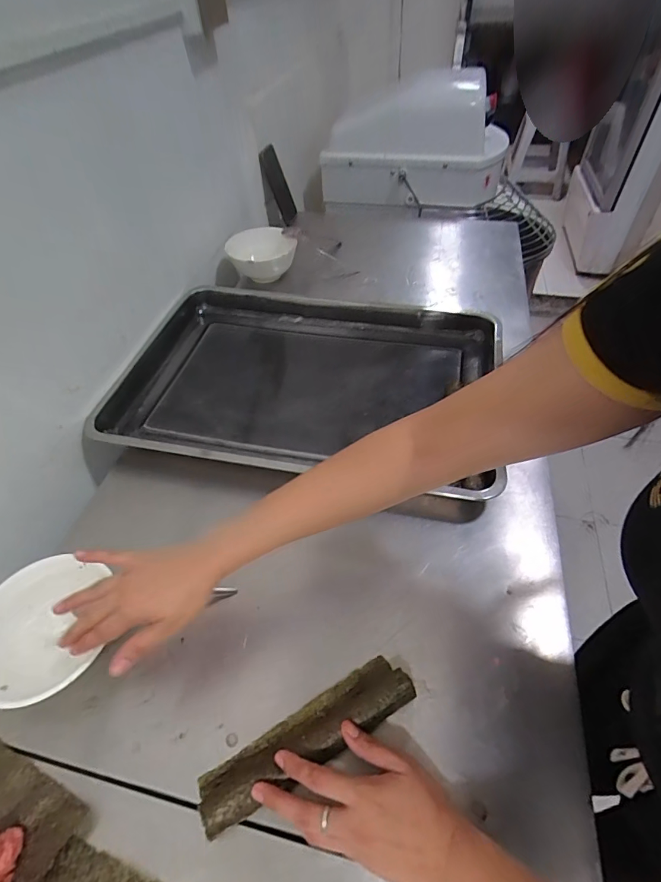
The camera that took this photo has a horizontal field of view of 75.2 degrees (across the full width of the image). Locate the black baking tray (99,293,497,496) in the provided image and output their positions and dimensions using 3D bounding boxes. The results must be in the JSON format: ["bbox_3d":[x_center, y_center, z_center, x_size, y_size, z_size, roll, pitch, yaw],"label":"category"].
[{"bbox_3d":[-0.049,-0.105,0.707,0.618,0.045,0.409,5,50,7],"label":"black baking tray"}]

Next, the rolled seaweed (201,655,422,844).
[{"bbox_3d":[-0.020,0.268,0.392,0.201,0.029,0.050,-25,53,-15],"label":"rolled seaweed"}]

